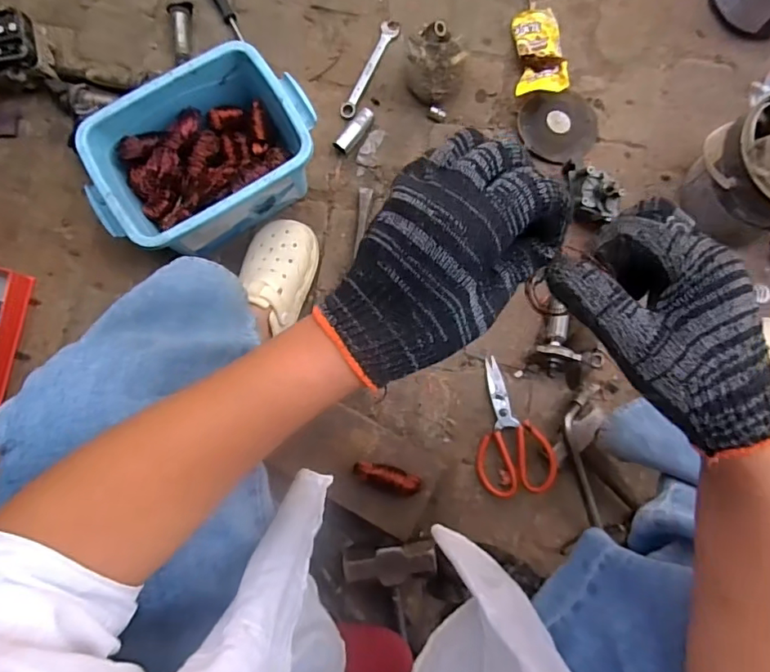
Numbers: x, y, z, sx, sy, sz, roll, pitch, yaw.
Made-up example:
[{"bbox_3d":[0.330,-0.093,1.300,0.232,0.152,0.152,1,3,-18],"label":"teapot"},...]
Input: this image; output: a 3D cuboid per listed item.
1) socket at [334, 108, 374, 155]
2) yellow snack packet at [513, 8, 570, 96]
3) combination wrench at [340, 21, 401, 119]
[{"bbox_3d":[-0.047,-0.319,0.820,0.029,0.028,0.076,40,88,4],"label":"socket"},{"bbox_3d":[0.240,-0.438,0.812,0.073,0.029,0.166,-2,68,2],"label":"yellow snack packet"},{"bbox_3d":[-0.026,-0.425,0.838,0.032,0.009,0.169,27,87,4],"label":"combination wrench"}]

